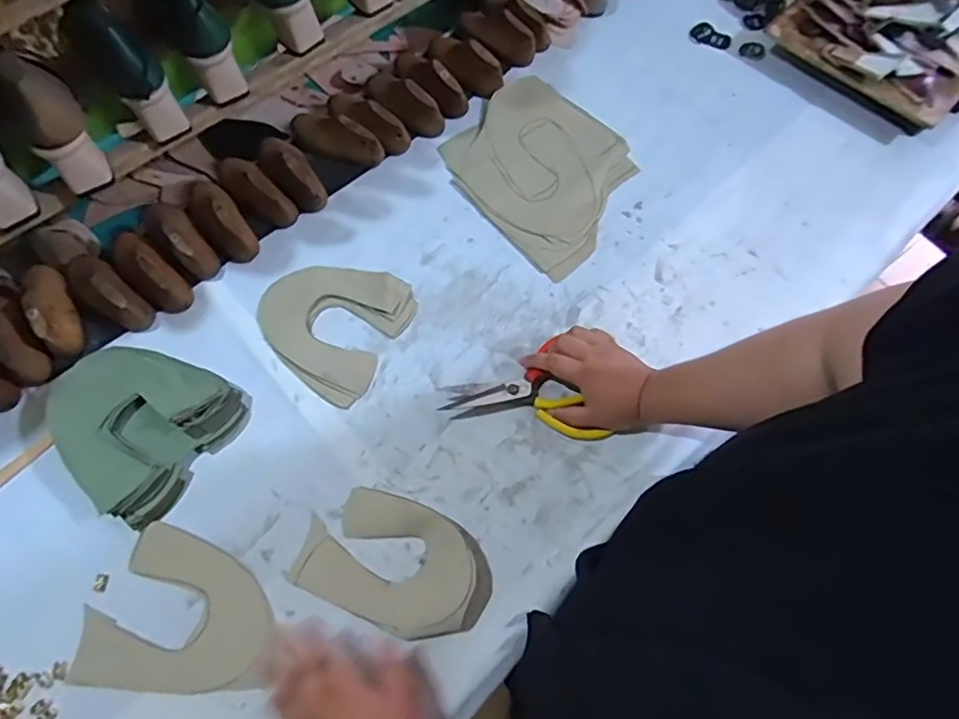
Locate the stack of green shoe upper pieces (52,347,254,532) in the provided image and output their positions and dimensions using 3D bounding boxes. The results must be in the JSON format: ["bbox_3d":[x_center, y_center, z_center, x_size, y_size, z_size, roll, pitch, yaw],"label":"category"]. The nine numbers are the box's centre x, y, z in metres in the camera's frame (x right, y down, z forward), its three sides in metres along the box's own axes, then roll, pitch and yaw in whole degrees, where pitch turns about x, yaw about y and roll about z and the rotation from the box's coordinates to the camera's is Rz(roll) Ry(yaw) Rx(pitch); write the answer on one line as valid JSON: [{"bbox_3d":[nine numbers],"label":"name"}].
[{"bbox_3d":[-0.375,0.062,0.650,0.181,0.049,0.171,34,72,14],"label":"stack of green shoe upper pieces"}]

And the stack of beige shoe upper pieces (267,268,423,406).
[{"bbox_3d":[-0.180,-0.048,0.718,0.166,0.009,0.168,26,70,11],"label":"stack of beige shoe upper pieces"}]

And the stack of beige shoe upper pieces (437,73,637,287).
[{"bbox_3d":[0.086,-0.261,0.800,0.221,0.013,0.269,-39,73,-14],"label":"stack of beige shoe upper pieces"}]

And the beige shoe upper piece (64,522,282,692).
[{"bbox_3d":[-0.300,0.250,0.600,0.186,0.006,0.148,4,68,2],"label":"beige shoe upper piece"}]

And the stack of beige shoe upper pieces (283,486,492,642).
[{"bbox_3d":[-0.086,0.205,0.602,0.194,0.028,0.121,22,70,9],"label":"stack of beige shoe upper pieces"}]

